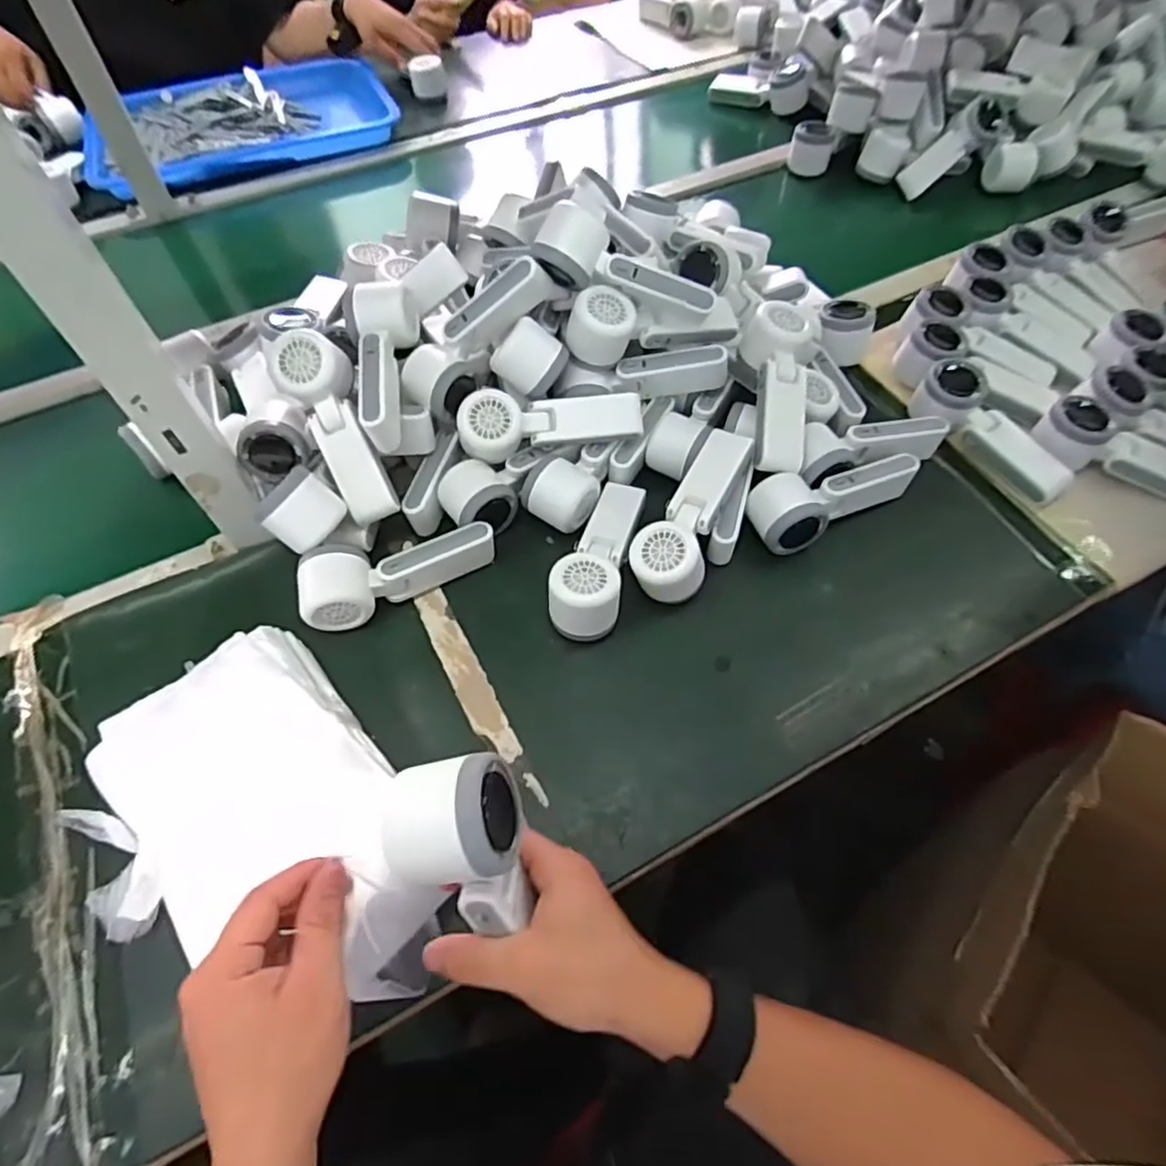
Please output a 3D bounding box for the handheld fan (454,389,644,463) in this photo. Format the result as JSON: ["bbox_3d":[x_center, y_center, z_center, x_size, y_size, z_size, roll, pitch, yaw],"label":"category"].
[{"bbox_3d":[-0.029,-0.149,0.595,0.167,0.046,0.049,-11,58,-6],"label":"handheld fan"}]

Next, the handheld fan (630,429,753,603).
[{"bbox_3d":[0.091,-0.053,0.576,0.064,0.069,0.169,20,60,13],"label":"handheld fan"}]

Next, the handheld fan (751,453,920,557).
[{"bbox_3d":[0.234,-0.075,0.596,0.169,0.048,0.061,-15,58,-8],"label":"handheld fan"}]

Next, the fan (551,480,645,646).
[{"bbox_3d":[0.013,-0.026,0.572,0.058,0.060,0.162,11,58,8],"label":"fan"}]

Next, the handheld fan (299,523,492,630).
[{"bbox_3d":[-0.165,-0.018,0.571,0.168,0.050,0.070,-29,61,-16],"label":"handheld fan"}]

